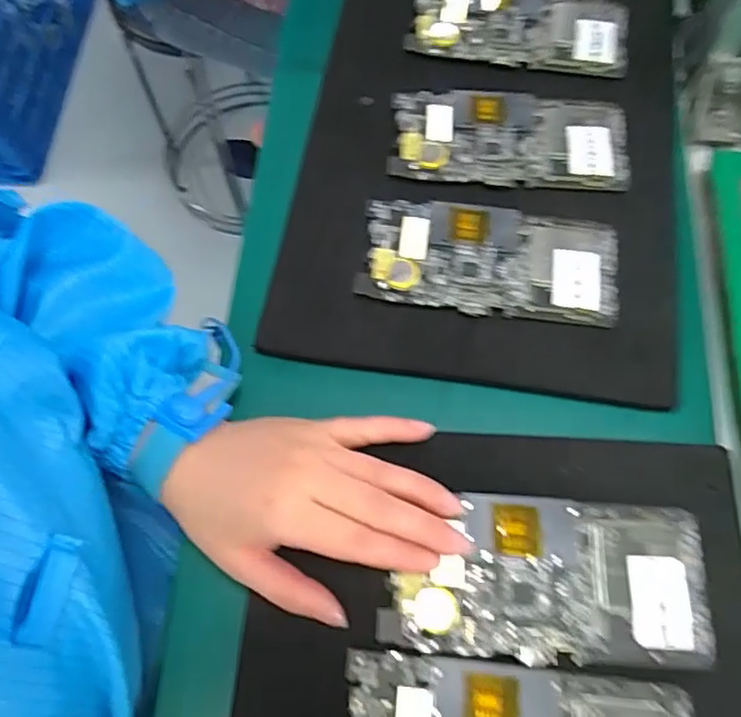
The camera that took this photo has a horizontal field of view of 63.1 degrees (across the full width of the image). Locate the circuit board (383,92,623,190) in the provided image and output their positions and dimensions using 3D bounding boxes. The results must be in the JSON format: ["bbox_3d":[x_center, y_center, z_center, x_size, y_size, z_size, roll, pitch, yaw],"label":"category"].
[{"bbox_3d":[0.094,-0.148,0.404,0.154,0.006,0.069,6,70,3],"label":"circuit board"}]

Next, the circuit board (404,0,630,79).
[{"bbox_3d":[0.108,-0.242,0.439,0.155,0.008,0.069,10,70,4],"label":"circuit board"}]

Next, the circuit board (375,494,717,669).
[{"bbox_3d":[0.086,0.106,0.293,0.152,0.010,0.073,3,69,3],"label":"circuit board"}]

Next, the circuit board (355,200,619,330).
[{"bbox_3d":[0.074,-0.062,0.374,0.154,0.006,0.072,9,70,4],"label":"circuit board"}]

